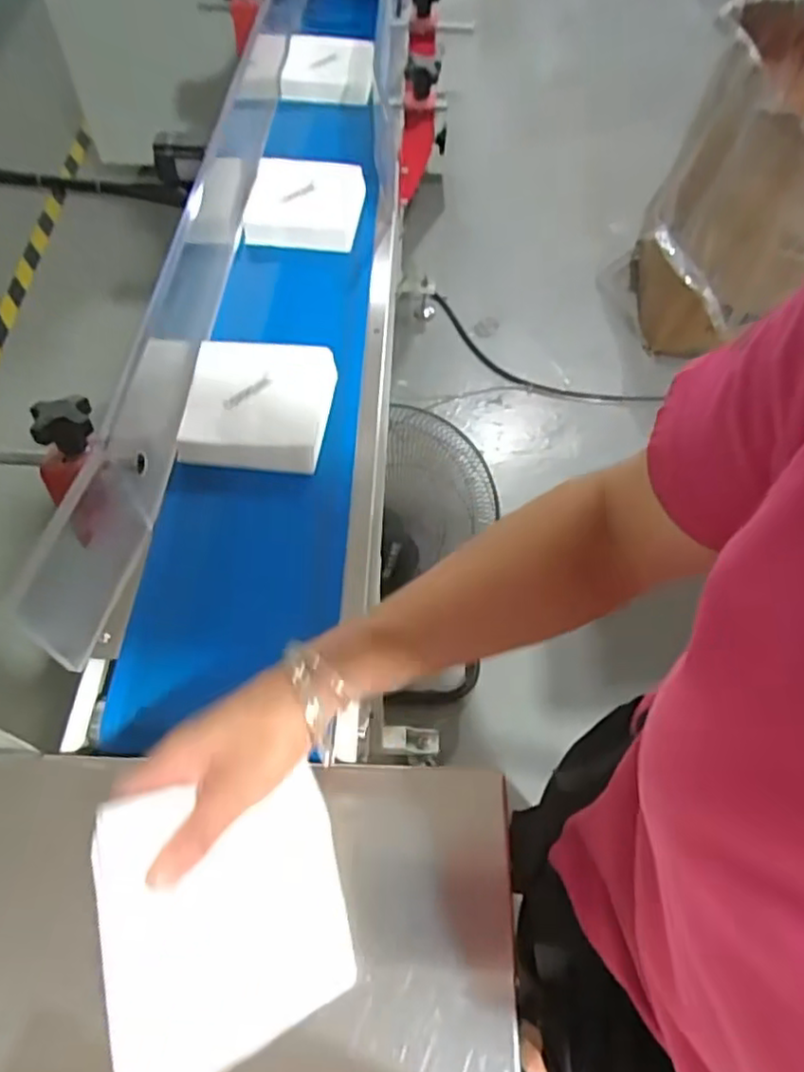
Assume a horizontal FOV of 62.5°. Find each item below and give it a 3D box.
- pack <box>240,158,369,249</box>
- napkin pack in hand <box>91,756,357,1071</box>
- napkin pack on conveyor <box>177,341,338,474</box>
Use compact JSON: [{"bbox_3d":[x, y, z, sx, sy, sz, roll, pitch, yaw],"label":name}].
[{"bbox_3d":[-0.108,-0.373,0.744,0.122,0.034,0.119,5,58,1],"label":"pack"},{"bbox_3d":[-0.080,0.181,0.323,0.121,0.010,0.117,0,66,-40],"label":"napkin pack in hand"},{"bbox_3d":[-0.122,-0.118,0.583,0.119,0.029,0.123,4,58,1],"label":"napkin pack on conveyor"}]

